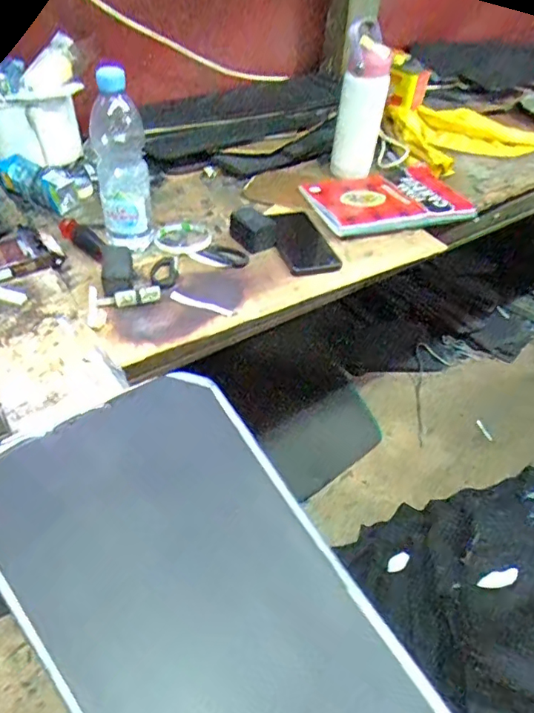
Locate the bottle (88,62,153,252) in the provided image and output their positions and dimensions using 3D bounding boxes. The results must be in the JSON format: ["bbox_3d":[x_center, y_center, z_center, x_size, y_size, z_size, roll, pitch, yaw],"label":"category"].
[{"bbox_3d":[-0.194,-0.250,0.698,0.065,0.230,0.059,-8,47,-14],"label":"bottle"}]

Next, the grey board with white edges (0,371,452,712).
[{"bbox_3d":[-0.041,0.204,0.393,0.238,0.027,0.505,-25,51,-27],"label":"grey board with white edges"}]

